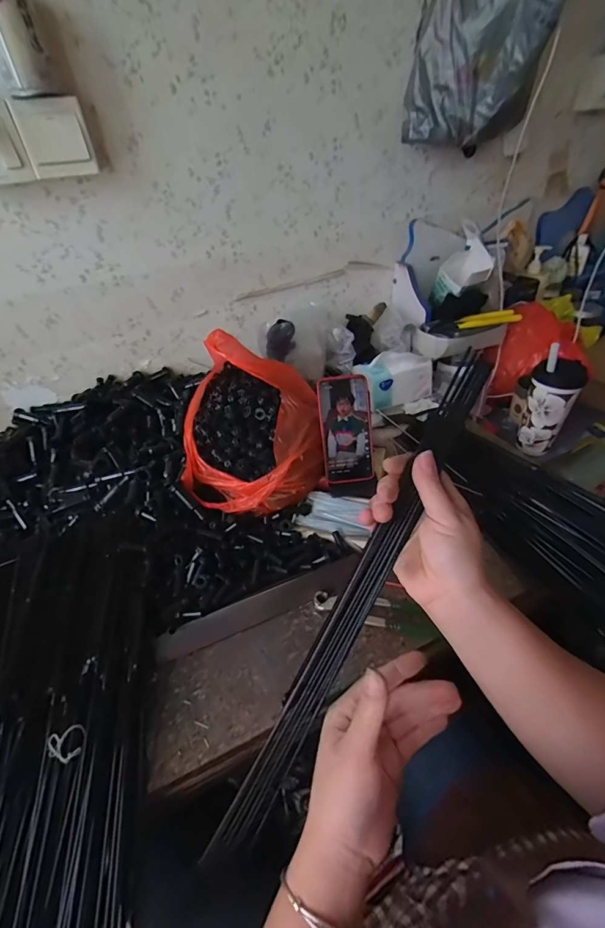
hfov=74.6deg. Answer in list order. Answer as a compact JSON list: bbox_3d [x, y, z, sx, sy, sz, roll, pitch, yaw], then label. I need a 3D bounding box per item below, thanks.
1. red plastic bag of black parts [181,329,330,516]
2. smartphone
[{"bbox_3d":[-0.082,-0.071,0.635,0.212,0.168,0.243,-6,40,0],"label":"red plastic bag of black parts"},{"bbox_3d":[0.069,-0.053,0.617,0.077,0.162,0.010,-6,8,-1],"label":"smartphone"}]

